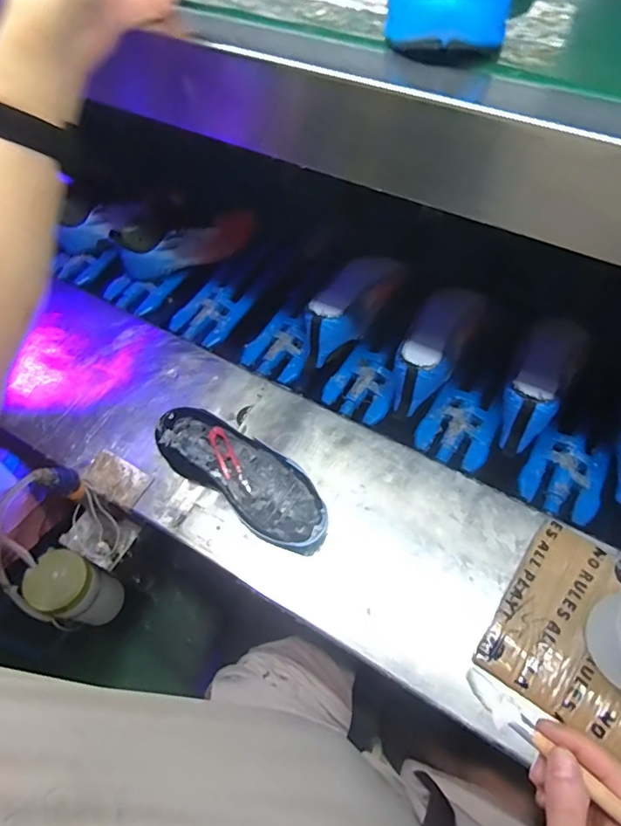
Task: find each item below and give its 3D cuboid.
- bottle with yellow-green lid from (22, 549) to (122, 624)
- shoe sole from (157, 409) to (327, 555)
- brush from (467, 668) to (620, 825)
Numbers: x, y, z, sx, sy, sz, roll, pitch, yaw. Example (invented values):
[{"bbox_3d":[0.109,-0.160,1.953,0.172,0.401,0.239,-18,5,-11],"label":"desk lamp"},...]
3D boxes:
[{"bbox_3d":[-0.310,0.235,0.648,0.066,0.134,0.071,-2,60,3],"label":"bottle with yellow-green lid"},{"bbox_3d":[-0.080,0.072,0.583,0.237,0.047,0.094,32,67,20],"label":"shoe sole"},{"bbox_3d":[0.176,0.236,0.305,0.020,0.013,0.196,-37,37,-19],"label":"brush"}]

